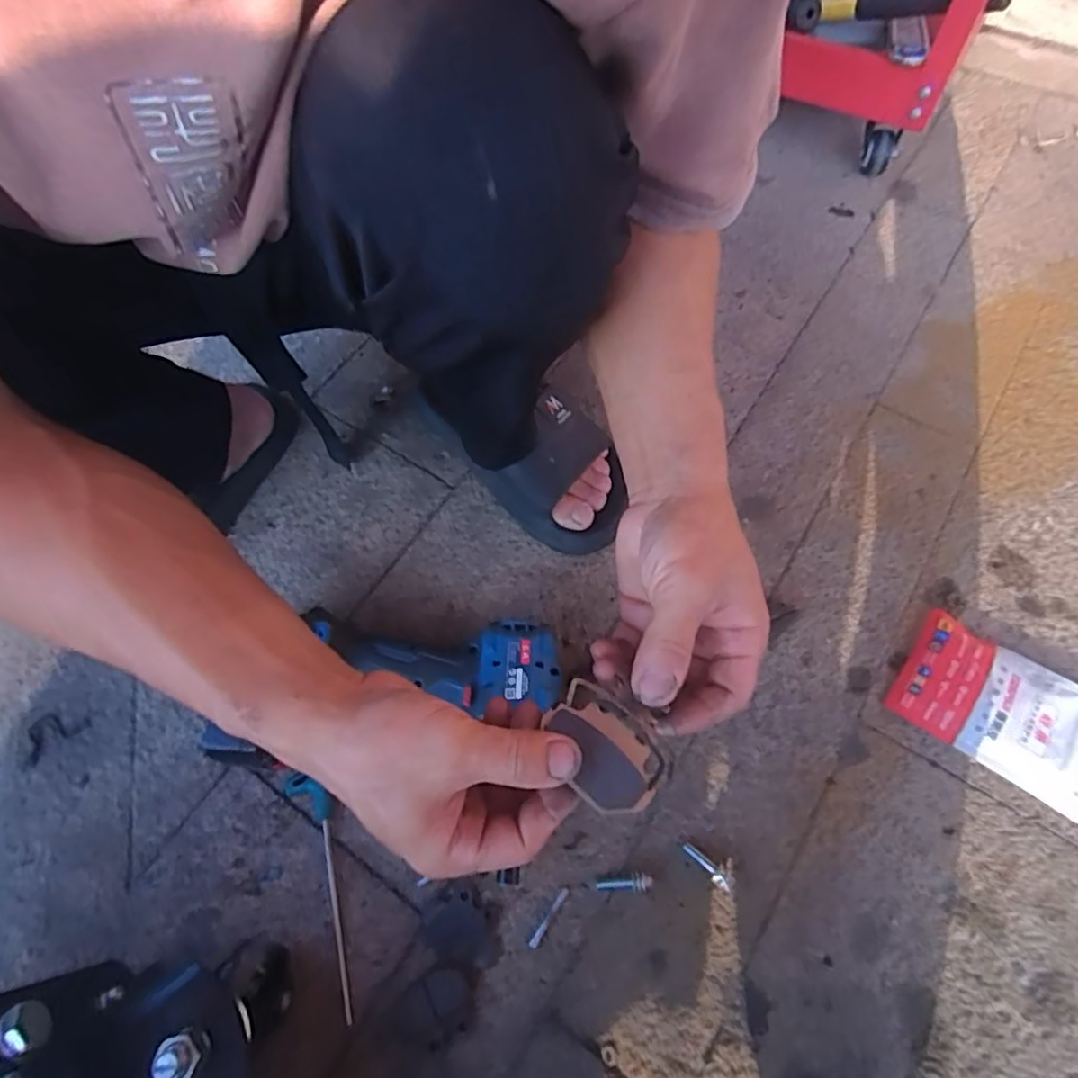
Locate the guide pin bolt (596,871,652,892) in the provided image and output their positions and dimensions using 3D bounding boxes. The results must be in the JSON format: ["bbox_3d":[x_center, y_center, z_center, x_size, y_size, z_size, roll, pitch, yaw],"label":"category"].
[{"bbox_3d":[0.061,0.247,0.440,0.040,0.008,0.011,-11,65,13],"label":"guide pin bolt"}]

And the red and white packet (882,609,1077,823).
[{"bbox_3d":[0.361,0.131,0.478,0.147,0.015,0.095,32,71,16],"label":"red and white packet"}]

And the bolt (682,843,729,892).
[{"bbox_3d":[0.120,0.236,0.443,0.008,0.006,0.038,-42,56,-15],"label":"bolt"}]

